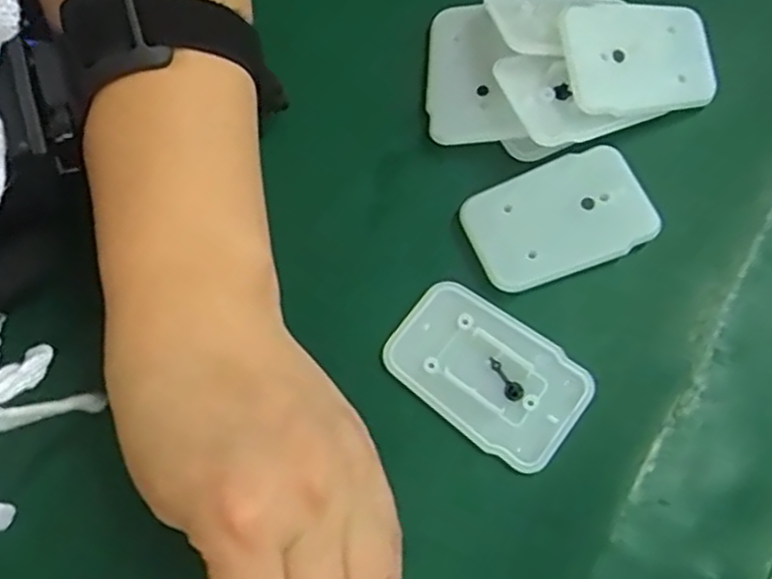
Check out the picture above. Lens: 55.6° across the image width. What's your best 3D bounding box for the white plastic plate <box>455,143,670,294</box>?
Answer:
[{"bbox_3d":[0.065,-0.027,0.275,0.068,0.009,0.041,-19,72,-6],"label":"white plastic plate"}]

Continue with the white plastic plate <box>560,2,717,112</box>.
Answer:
[{"bbox_3d":[0.098,-0.090,0.283,0.058,0.007,0.043,-8,82,-10],"label":"white plastic plate"}]

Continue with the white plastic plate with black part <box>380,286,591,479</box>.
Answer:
[{"bbox_3d":[0.036,0.029,0.262,0.069,0.004,0.044,36,75,12],"label":"white plastic plate with black part"}]

